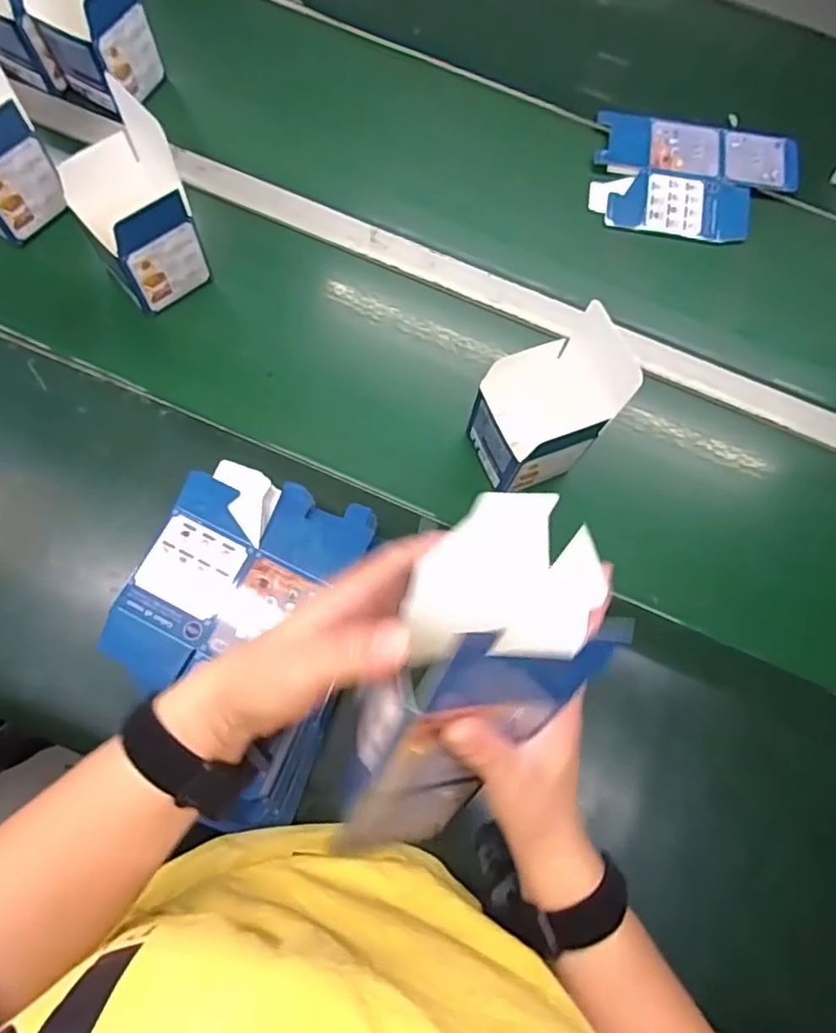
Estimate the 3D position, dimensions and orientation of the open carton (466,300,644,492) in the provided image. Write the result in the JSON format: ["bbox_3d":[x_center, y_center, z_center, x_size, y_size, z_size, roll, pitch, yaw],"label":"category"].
[{"bbox_3d":[0.113,-0.097,0.560,0.105,0.168,0.090,-23,75,-8],"label":"open carton"}]

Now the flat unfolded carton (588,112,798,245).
[{"bbox_3d":[0.322,-0.395,0.729,0.229,0.023,0.154,8,73,1],"label":"flat unfolded carton"}]

